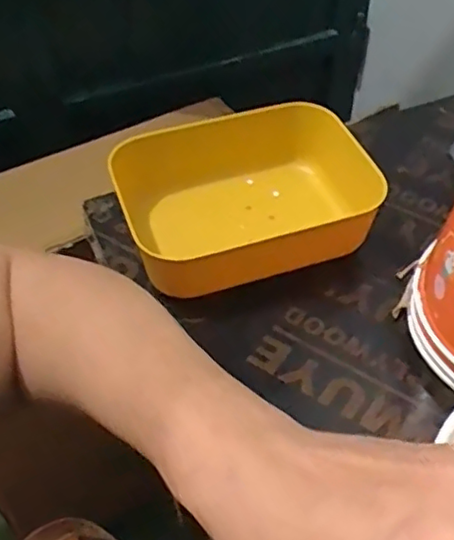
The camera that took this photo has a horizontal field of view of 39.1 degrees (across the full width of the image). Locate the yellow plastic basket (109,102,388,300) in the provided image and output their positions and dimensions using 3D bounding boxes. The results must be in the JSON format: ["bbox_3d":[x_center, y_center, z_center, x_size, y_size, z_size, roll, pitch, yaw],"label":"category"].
[{"bbox_3d":[0.008,-0.053,0.511,0.188,0.059,0.147,-14,49,-11],"label":"yellow plastic basket"}]

